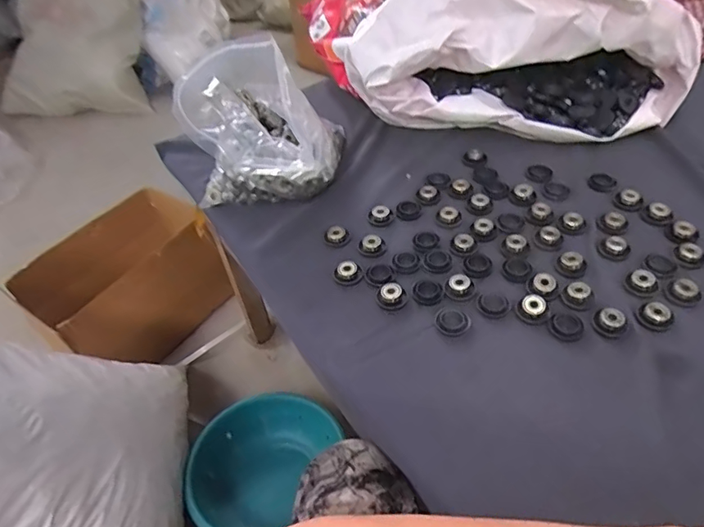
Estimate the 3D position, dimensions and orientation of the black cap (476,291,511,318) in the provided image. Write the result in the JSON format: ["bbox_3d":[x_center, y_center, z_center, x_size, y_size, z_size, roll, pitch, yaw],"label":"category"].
[{"bbox_3d":[0.146,0.041,0.524,0.032,0.004,0.031,-4,45,4],"label":"black cap"}]

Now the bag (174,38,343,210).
[{"bbox_3d":[-0.119,-0.196,0.674,0.189,0.159,0.251,-8,45,-1],"label":"bag"}]

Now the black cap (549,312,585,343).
[{"bbox_3d":[0.209,0.061,0.496,0.032,0.004,0.030,-4,45,4],"label":"black cap"}]

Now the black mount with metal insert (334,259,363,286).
[{"bbox_3d":[-0.004,0.010,0.570,0.031,0.012,0.029,-8,45,-1],"label":"black mount with metal insert"}]

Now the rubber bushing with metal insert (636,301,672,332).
[{"bbox_3d":[0.292,0.050,0.493,0.030,0.013,0.026,32,57,32],"label":"rubber bushing with metal insert"}]

